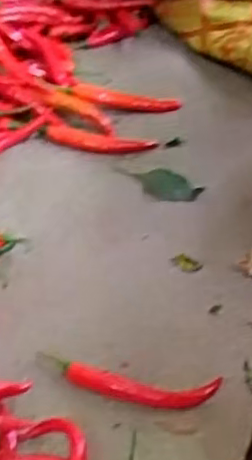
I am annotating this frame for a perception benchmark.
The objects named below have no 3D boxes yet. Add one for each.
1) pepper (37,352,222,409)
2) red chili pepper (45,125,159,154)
[{"bbox_3d":[0.001,0.137,0.596,0.163,0.016,0.031,6,48,8],"label":"pepper"},{"bbox_3d":[-0.032,-0.112,0.834,0.138,0.015,0.028,4,48,6],"label":"red chili pepper"}]

